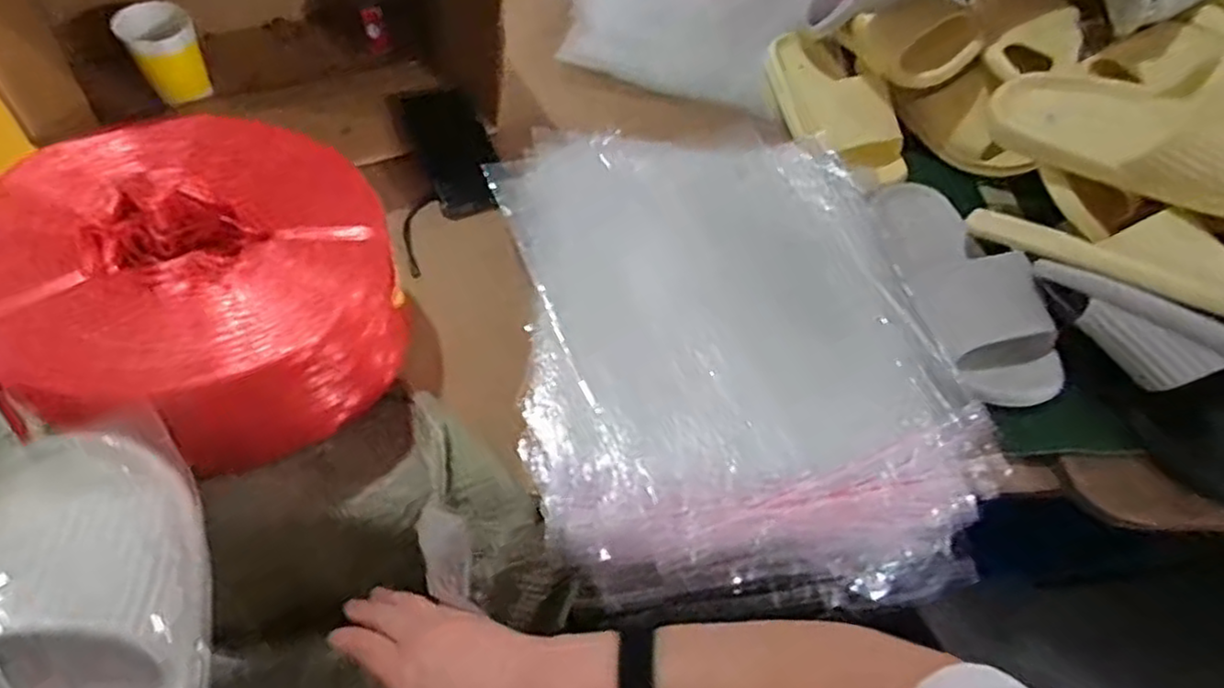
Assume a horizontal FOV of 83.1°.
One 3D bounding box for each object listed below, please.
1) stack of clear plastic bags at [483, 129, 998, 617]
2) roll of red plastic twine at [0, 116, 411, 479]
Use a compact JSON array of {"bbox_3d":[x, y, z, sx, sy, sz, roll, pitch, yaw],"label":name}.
[{"bbox_3d":[0.096,-0.004,0.613,0.353,0.088,0.440,-6,56,-10],"label":"stack of clear plastic bags"},{"bbox_3d":[-0.311,-0.043,0.522,0.260,0.131,0.243,-34,64,-25],"label":"roll of red plastic twine"}]

